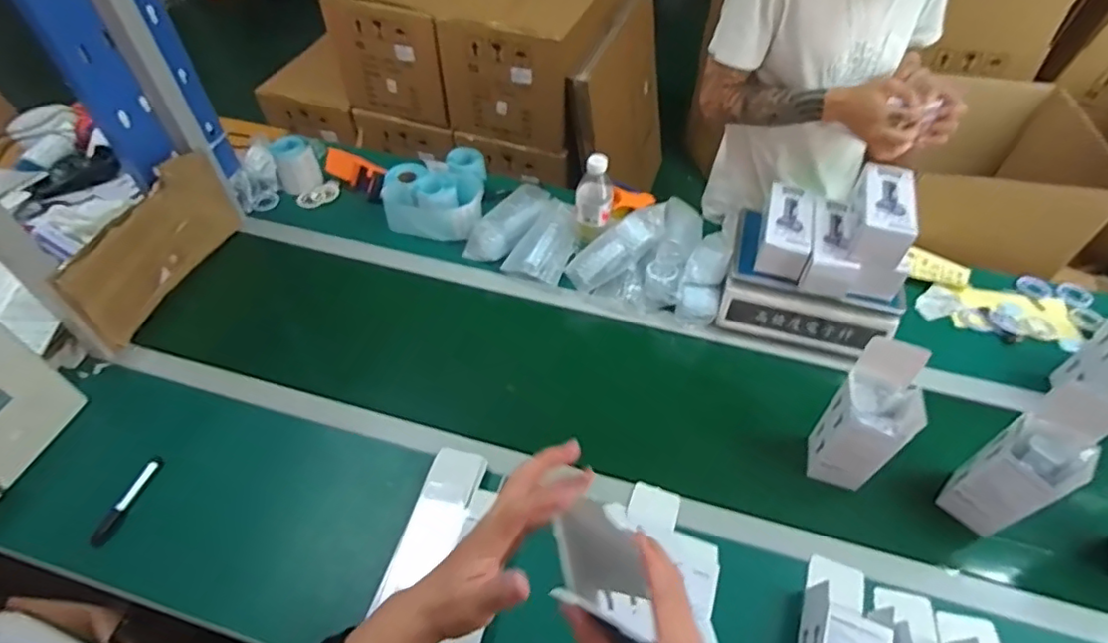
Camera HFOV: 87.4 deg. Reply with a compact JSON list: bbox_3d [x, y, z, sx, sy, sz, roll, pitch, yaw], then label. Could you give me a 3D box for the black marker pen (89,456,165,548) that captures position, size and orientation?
[{"bbox_3d":[-0.614,0.258,0.836,0.023,0.022,0.132,13,52,10],"label":"black marker pen"}]

